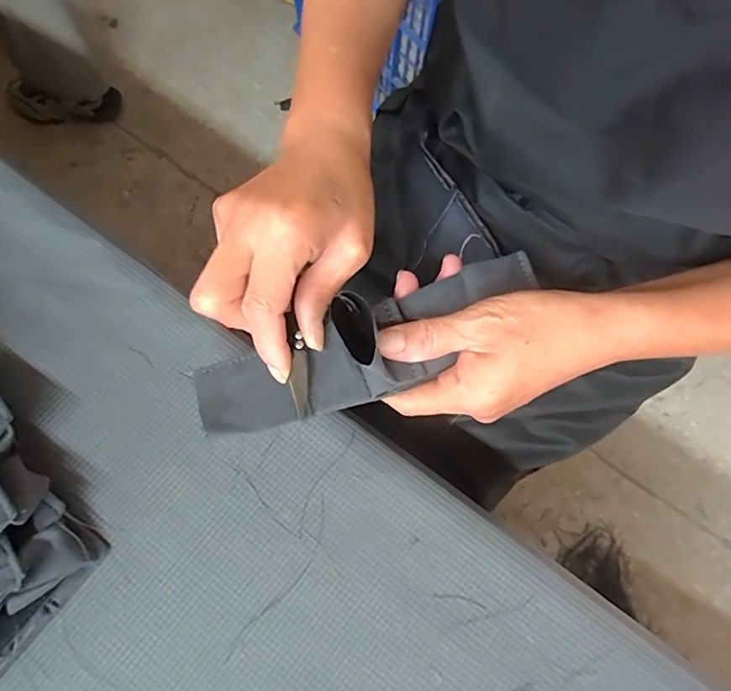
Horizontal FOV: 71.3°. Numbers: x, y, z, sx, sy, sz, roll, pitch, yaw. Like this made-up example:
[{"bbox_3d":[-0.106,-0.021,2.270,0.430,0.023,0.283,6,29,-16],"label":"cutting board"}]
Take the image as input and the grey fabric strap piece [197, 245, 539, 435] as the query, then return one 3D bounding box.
[{"bbox_3d":[0.007,-0.003,0.264,0.189,0.021,0.055,-26,76,-9],"label":"grey fabric strap piece"}]

